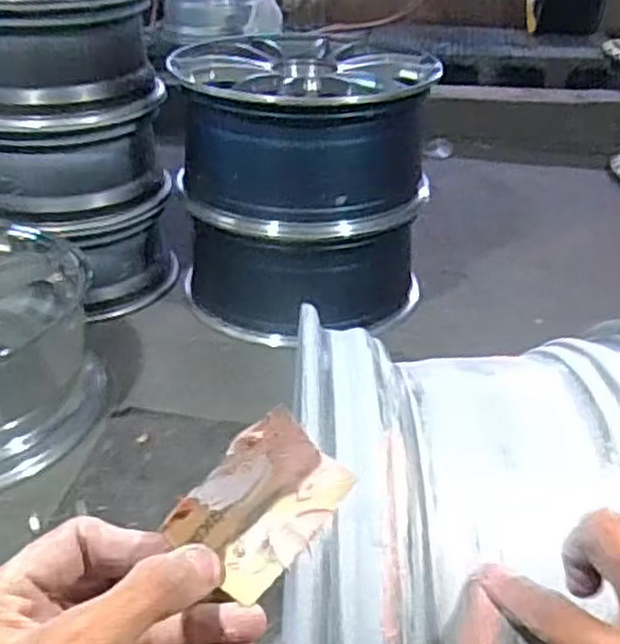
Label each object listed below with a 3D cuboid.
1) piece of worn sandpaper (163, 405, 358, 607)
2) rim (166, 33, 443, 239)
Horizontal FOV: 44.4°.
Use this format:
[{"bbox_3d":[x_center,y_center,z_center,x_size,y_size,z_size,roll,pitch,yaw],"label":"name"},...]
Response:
[{"bbox_3d":[-0.017,0.069,0.294,0.065,0.043,0.024,-44,22,-23],"label":"piece of worn sandpaper"},{"bbox_3d":[-0.010,-0.370,1.520,0.461,0.315,0.414,23,38,31],"label":"rim"}]

